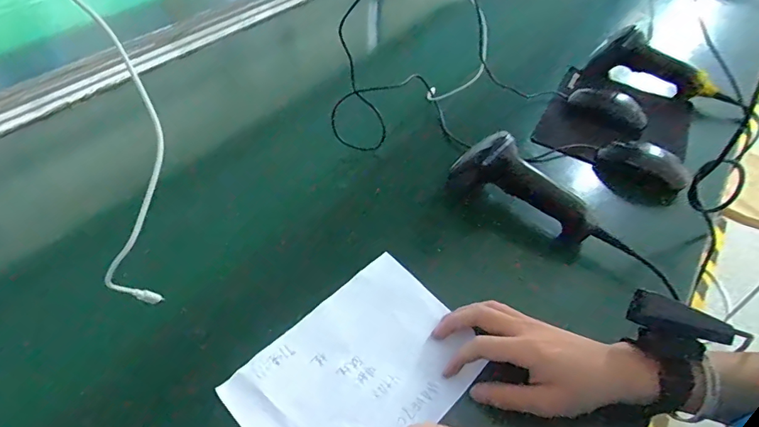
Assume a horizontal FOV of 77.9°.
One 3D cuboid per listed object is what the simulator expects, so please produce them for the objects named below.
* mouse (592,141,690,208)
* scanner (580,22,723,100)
[{"bbox_3d":[0.353,-0.058,0.637,0.112,0.042,0.075,34,53,26],"label":"mouse"},{"bbox_3d":[0.463,-0.251,0.787,0.207,0.094,0.055,18,47,13],"label":"scanner"}]

